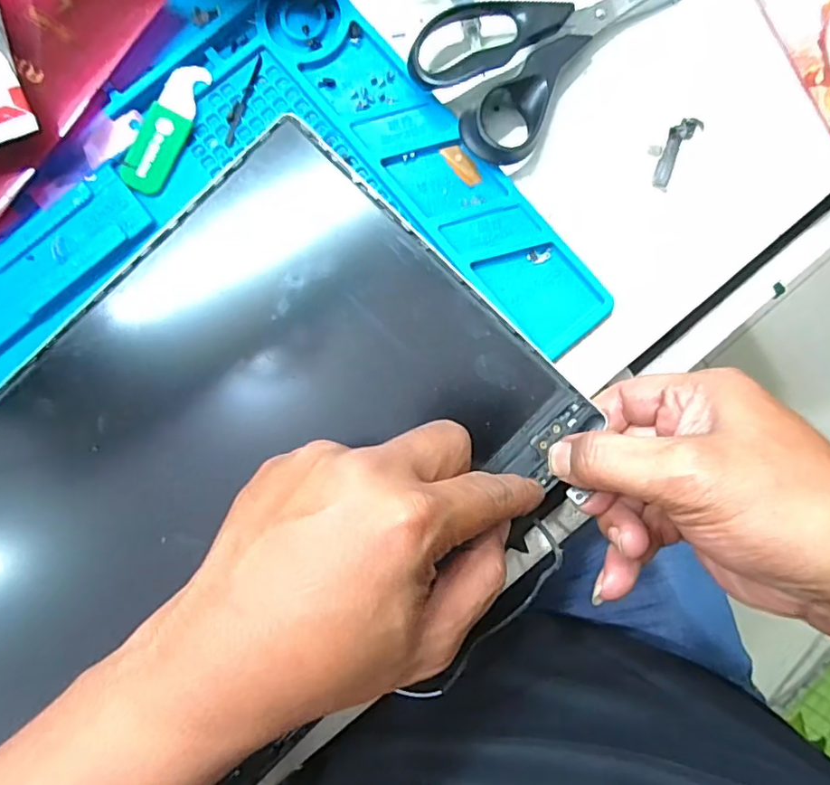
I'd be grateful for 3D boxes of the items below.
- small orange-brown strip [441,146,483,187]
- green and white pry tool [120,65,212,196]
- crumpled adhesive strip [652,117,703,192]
[{"bbox_3d":[0.024,-0.118,0.287,0.009,0.004,0.026,-34,86,-1],"label":"small orange-brown strip"},{"bbox_3d":[-0.130,-0.138,0.288,0.022,0.004,0.071,23,87,3],"label":"green and white pry tool"},{"bbox_3d":[0.133,-0.123,0.285,0.013,0.005,0.039,31,87,3],"label":"crumpled adhesive strip"}]

